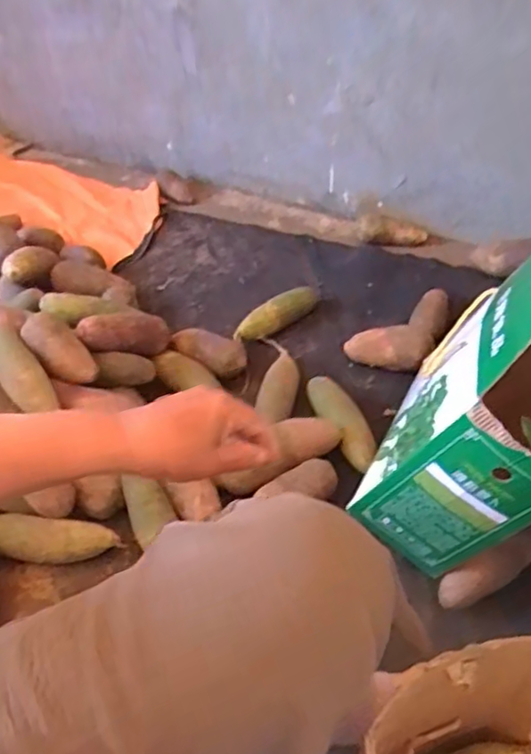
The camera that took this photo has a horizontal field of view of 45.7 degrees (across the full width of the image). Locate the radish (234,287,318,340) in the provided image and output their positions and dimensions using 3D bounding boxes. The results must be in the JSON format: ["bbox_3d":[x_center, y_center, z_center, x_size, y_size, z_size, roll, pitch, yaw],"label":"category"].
[{"bbox_3d":[0.019,-0.116,1.185,0.188,0.051,0.051,-32,50,-28],"label":"radish"}]

